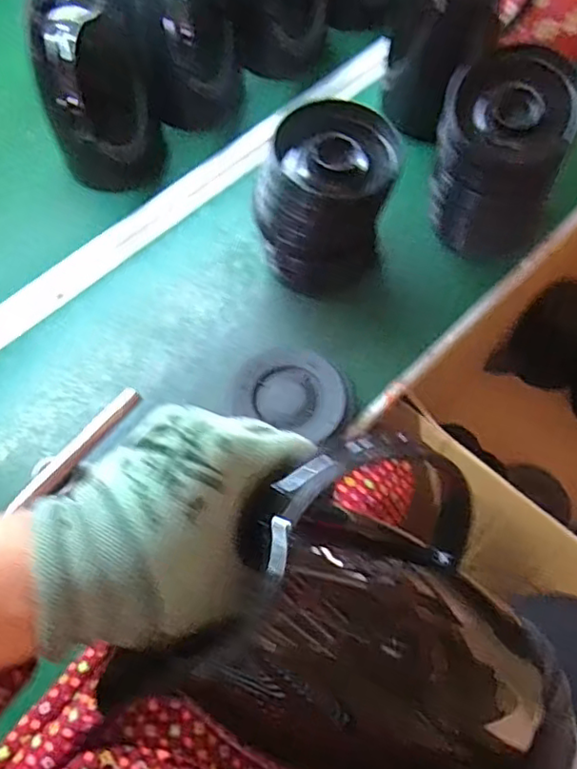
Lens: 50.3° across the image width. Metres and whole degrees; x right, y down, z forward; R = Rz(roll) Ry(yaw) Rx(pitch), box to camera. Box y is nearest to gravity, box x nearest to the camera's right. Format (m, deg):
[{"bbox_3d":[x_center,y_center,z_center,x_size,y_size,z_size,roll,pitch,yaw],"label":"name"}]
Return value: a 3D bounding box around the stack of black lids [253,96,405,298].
[{"bbox_3d":[0.036,-0.180,0.626,0.134,0.162,0.105,14,64,9],"label":"stack of black lids"}]

